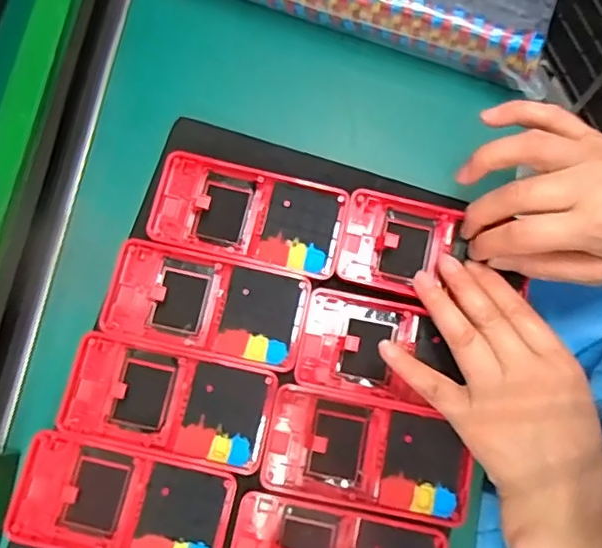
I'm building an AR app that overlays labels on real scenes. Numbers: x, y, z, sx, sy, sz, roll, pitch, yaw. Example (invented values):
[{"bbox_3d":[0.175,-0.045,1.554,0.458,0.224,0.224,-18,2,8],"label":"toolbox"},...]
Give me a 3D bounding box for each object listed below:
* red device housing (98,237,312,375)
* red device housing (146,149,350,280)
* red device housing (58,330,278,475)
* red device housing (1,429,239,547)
[{"bbox_3d":[-0.059,0.019,0.361,0.122,0.015,0.062,12,79,2],"label":"red device housing"},{"bbox_3d":[-0.034,-0.037,0.380,0.123,0.020,0.062,14,79,2],"label":"red device housing"},{"bbox_3d":[-0.079,0.077,0.348,0.121,0.014,0.061,13,79,2],"label":"red device housing"},{"bbox_3d":[-0.103,0.134,0.337,0.123,0.017,0.061,13,79,2],"label":"red device housing"}]

